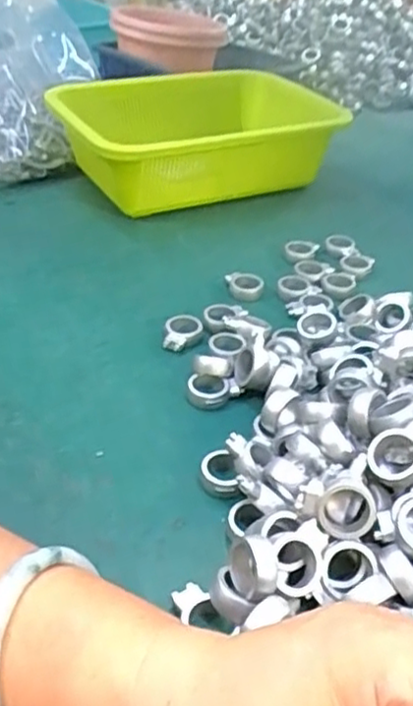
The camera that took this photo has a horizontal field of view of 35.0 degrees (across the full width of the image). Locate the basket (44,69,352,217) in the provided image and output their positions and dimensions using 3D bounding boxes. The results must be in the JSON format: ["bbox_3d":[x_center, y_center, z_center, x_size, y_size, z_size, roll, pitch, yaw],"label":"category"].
[{"bbox_3d":[-0.022,-0.220,0.672,0.254,0.083,0.202,-17,40,-24],"label":"basket"}]

